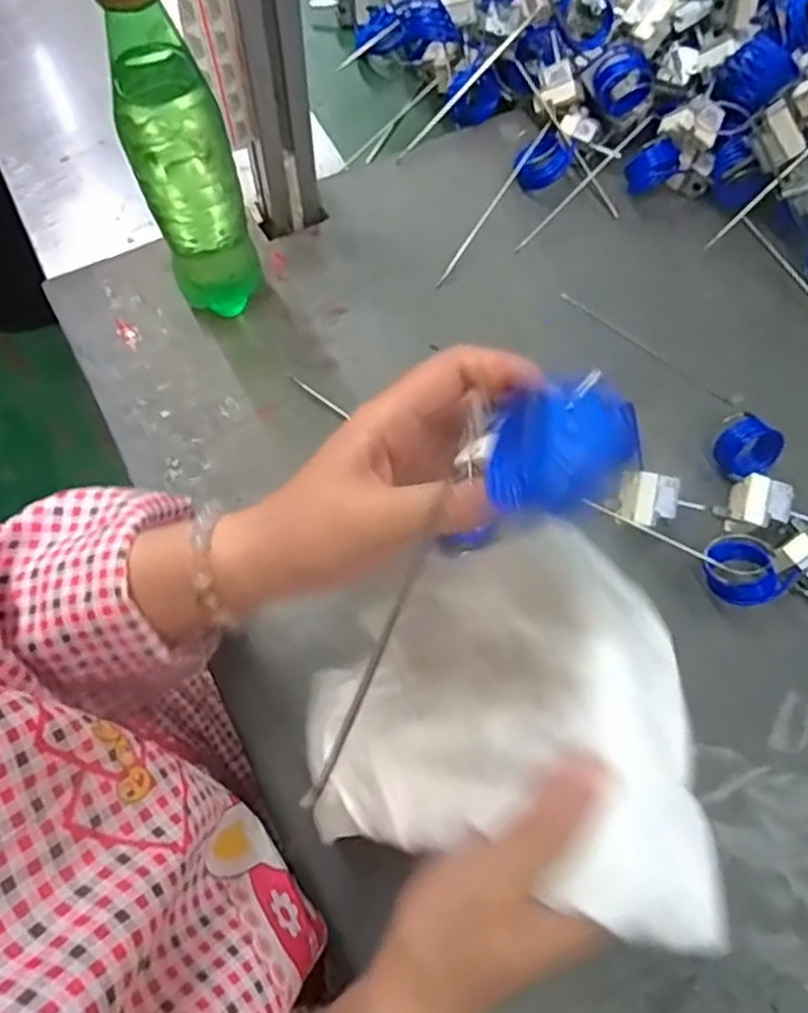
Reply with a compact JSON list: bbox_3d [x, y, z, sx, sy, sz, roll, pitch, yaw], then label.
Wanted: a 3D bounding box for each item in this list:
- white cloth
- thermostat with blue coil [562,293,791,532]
[{"bbox_3d":[0.038,0.074,0.294,0.040,0.184,0.153,31,64,-37],"label":"white cloth"},{"bbox_3d":[0.206,-0.082,0.498,0.064,0.031,0.217,-22,71,-10],"label":"thermostat with blue coil"}]

